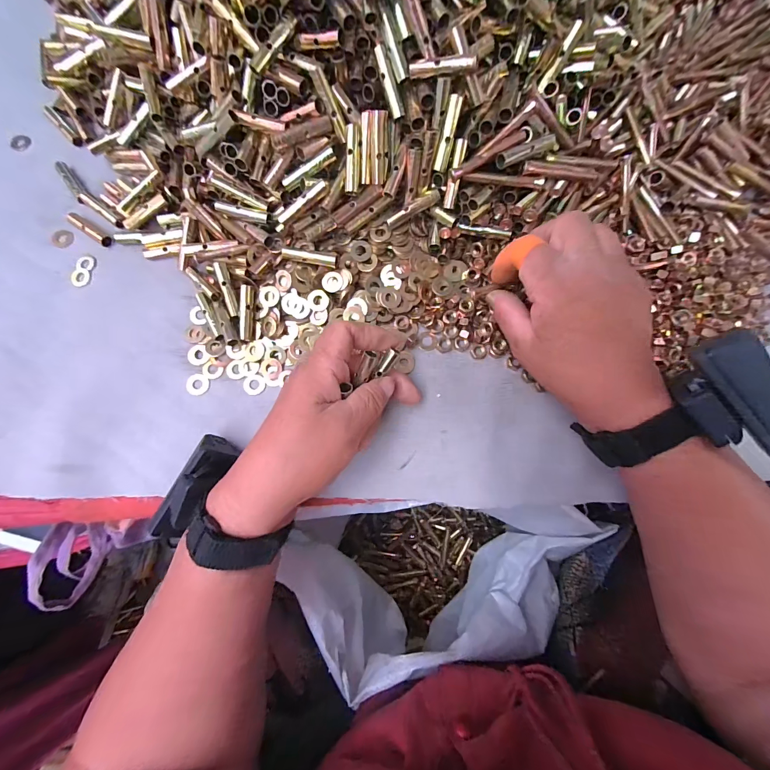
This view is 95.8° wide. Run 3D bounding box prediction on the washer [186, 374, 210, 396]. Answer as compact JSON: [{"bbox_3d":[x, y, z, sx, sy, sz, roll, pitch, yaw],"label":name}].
[{"bbox_3d":[-0.149,0.000,0.276,0.017,0.004,0.017,0,81,0],"label":"washer"}]

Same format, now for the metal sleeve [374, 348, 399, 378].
[{"bbox_3d":[0.001,-0.015,0.244,0.006,0.006,0.023,39,106,3],"label":"metal sleeve"}]

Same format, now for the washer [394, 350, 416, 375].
[{"bbox_3d":[0.017,-0.019,0.283,0.015,0.006,0.019,16,86,2],"label":"washer"}]

